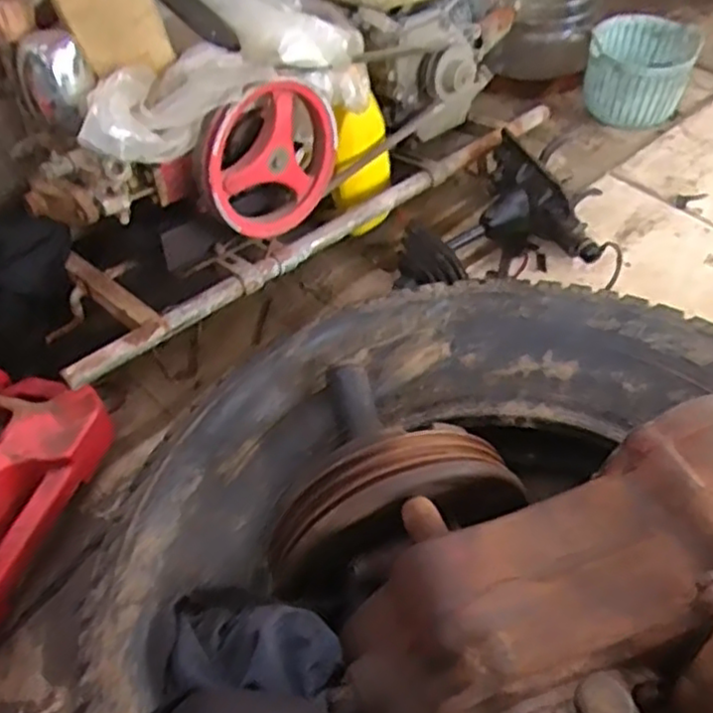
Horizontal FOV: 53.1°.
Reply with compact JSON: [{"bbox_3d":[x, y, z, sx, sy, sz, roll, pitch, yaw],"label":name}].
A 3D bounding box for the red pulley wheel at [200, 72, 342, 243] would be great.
[{"bbox_3d":[-0.101,-0.236,0.855,0.043,0.174,0.195,32,59,28],"label":"red pulley wheel"}]

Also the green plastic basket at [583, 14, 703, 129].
[{"bbox_3d":[0.499,-0.500,1.263,0.174,0.132,0.168,15,52,17],"label":"green plastic basket"}]

